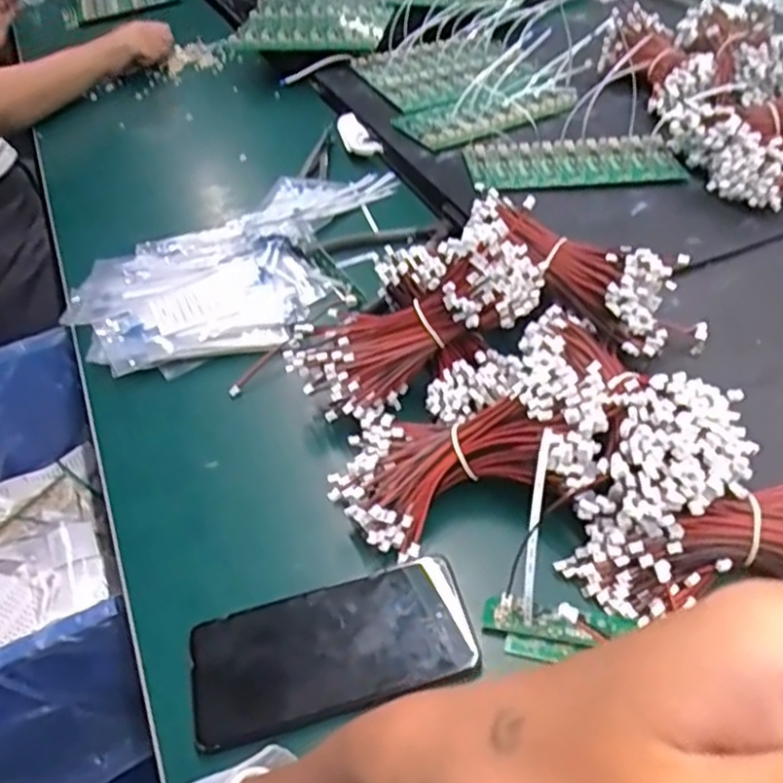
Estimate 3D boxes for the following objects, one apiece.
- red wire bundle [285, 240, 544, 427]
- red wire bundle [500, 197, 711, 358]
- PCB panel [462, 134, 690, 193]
[{"bbox_3d":[0.018,-0.045,0.497,0.186,0.068,0.071,-28,47,8],"label":"red wire bundle"},{"bbox_3d":[0.148,-0.088,0.501,0.171,0.060,0.067,40,61,16],"label":"red wire bundle"},{"bbox_3d":[0.174,-0.221,0.679,0.199,0.022,0.086,-7,47,1],"label":"PCB panel"}]

